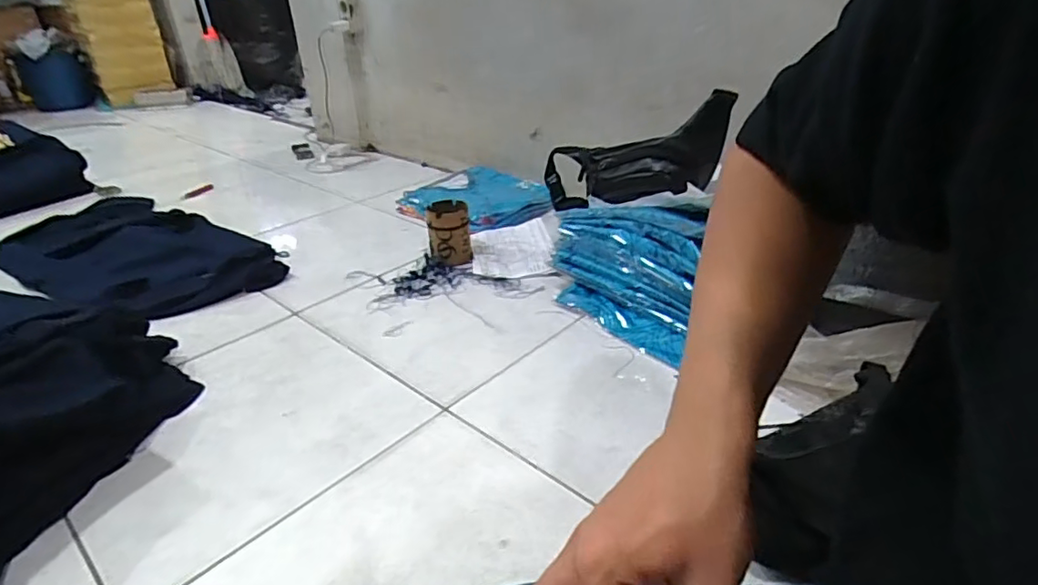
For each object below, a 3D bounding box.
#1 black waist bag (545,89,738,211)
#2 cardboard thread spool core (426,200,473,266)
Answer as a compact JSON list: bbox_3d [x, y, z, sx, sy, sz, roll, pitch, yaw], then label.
[{"bbox_3d":[0.176,-0.222,1.045,0.395,0.127,0.142,-7,18,44],"label":"black waist bag"},{"bbox_3d":[-0.137,-0.113,1.165,0.082,0.114,0.082,-7,30,-8],"label":"cardboard thread spool core"}]

